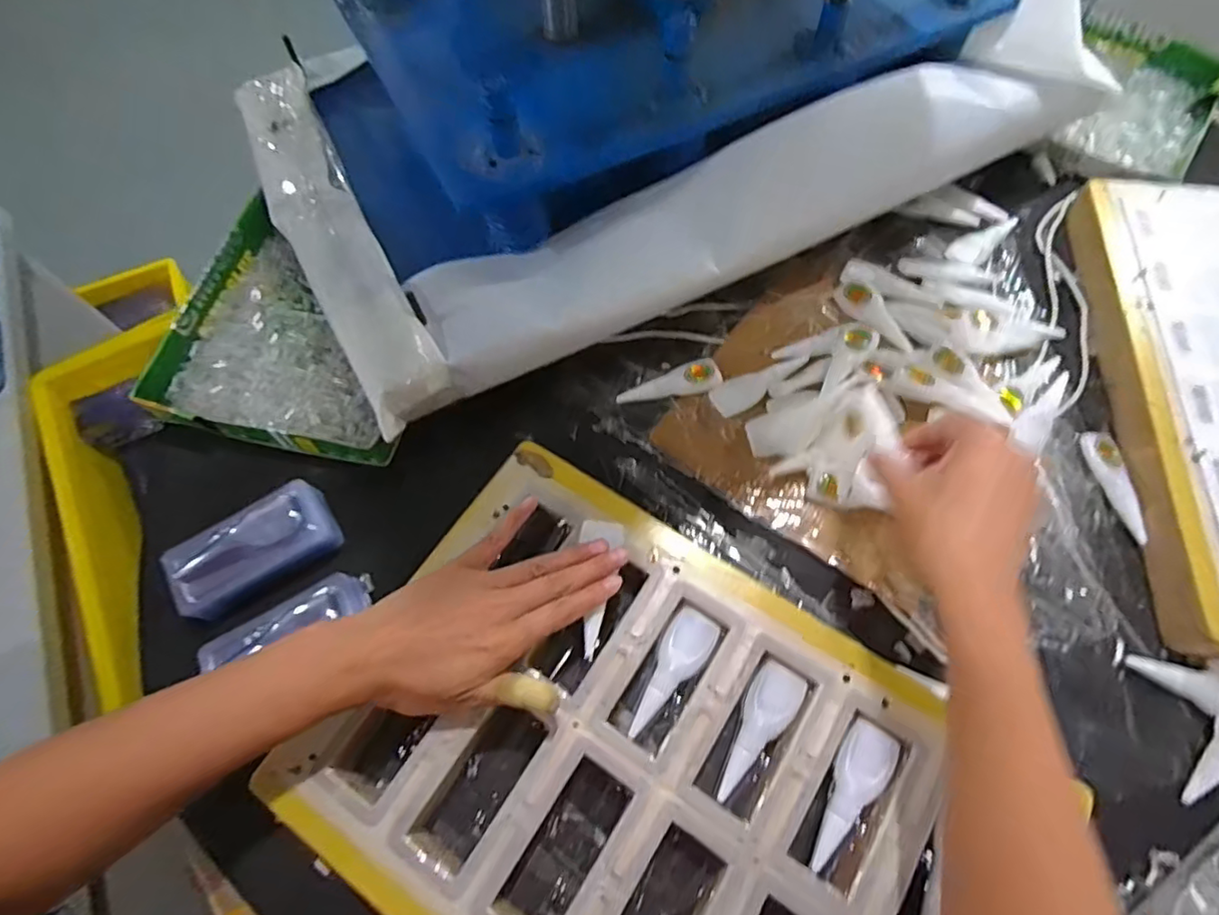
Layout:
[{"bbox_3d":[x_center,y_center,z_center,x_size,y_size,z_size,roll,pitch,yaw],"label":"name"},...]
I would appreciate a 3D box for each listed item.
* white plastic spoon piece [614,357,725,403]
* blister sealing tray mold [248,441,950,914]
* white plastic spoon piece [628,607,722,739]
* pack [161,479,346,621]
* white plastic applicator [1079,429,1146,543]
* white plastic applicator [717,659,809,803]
[{"bbox_3d":[0.050,-0.057,0.503,0.086,0.006,0.027,-22,85,-2],"label":"white plastic spoon piece"},{"bbox_3d":[0.026,0.197,0.373,0.387,0.037,0.274,31,69,14],"label":"blister sealing tray mold"},{"bbox_3d":[0.040,0.138,0.392,0.031,0.006,0.085,28,69,13],"label":"white plastic spoon piece"},{"bbox_3d":[-0.258,0.066,0.441,0.111,0.028,0.056,-32,68,-13],"label":"pack"},{"bbox_3d":[0.386,0.021,0.463,0.020,0.011,0.088,-10,65,-3],"label":"white plastic applicator"},{"bbox_3d":[0.091,0.169,0.377,0.030,0.004,0.085,31,69,14],"label":"white plastic applicator"}]

